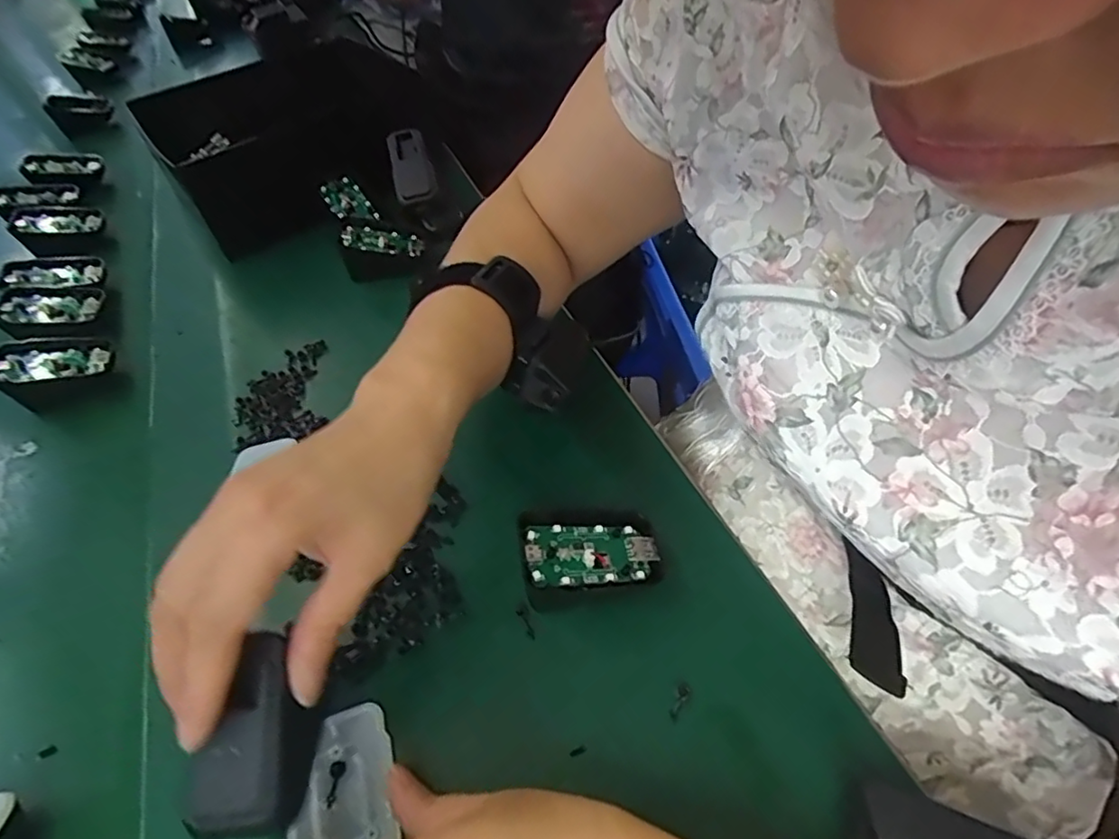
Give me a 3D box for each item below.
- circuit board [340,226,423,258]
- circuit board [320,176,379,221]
[{"bbox_3d":[-0.146,-0.149,0.493,0.063,0.008,0.030,5,47,-17],"label":"circuit board"},{"bbox_3d":[-0.185,-0.189,0.522,0.030,0.010,0.056,-34,79,-11],"label":"circuit board"}]

